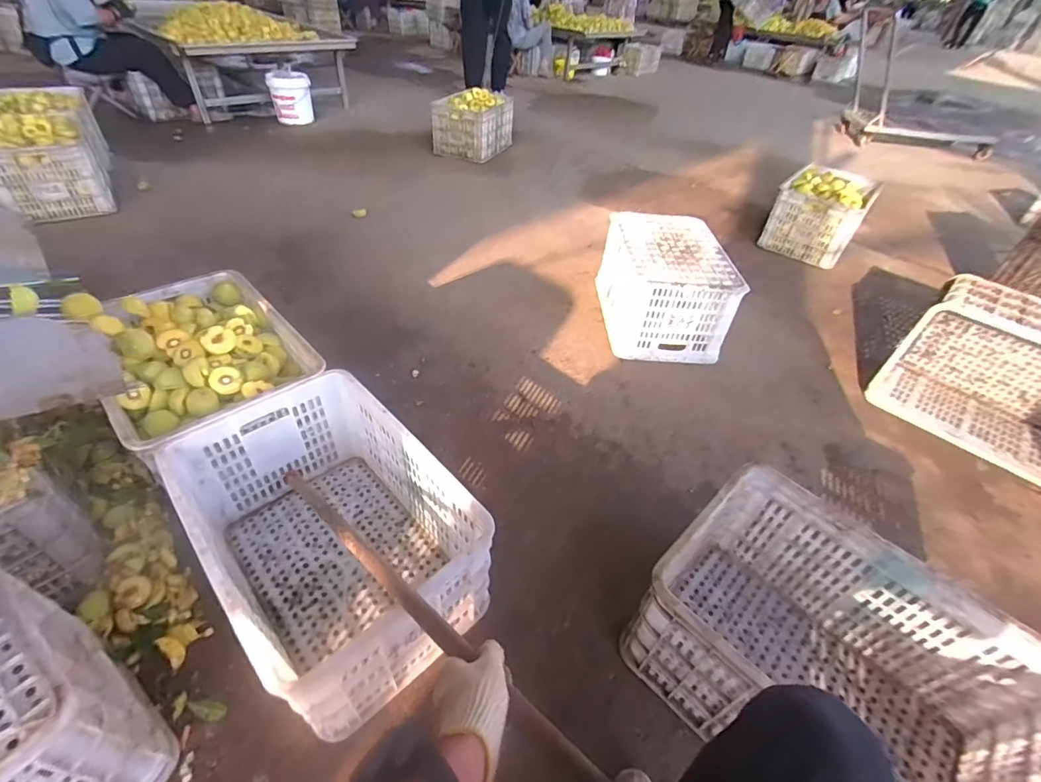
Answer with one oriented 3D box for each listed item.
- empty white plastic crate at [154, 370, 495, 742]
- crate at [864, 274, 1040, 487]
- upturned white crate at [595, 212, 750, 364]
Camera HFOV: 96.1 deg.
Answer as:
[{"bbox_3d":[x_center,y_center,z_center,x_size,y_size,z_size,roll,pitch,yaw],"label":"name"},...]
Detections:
[{"bbox_3d":[-0.336,0.248,0.841,0.514,0.260,0.349,37,52,27],"label":"empty white plastic crate"},{"bbox_3d":[1.309,-0.029,1.237,0.513,0.340,0.276,36,51,26],"label":"crate"},{"bbox_3d":[0.455,-0.341,1.520,0.324,0.269,0.449,4,43,-4],"label":"upturned white crate"}]

